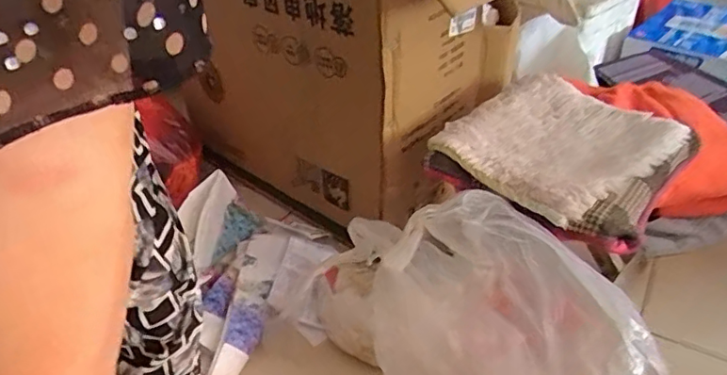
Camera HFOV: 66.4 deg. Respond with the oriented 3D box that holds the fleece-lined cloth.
[{"bbox_3d":[0.250,-0.053,0.724,0.280,0.057,0.290,25,44,33],"label":"fleece-lined cloth"}]

